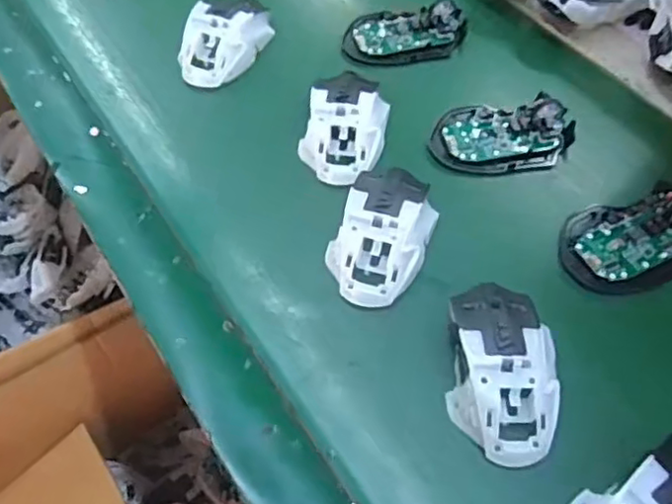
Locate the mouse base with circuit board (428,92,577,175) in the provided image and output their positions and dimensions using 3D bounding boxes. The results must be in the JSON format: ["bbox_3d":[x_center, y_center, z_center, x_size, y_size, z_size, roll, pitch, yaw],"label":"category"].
[{"bbox_3d":[0.137,-0.099,0.529,0.115,0.024,0.071,0,57,2],"label":"mouse base with circuit board"}]

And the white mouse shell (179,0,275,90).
[{"bbox_3d":[-0.102,-0.197,0.591,0.066,0.037,0.102,20,60,14],"label":"white mouse shell"}]

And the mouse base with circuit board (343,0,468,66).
[{"bbox_3d":[0.064,-0.205,0.602,0.110,0.026,0.060,0,57,2],"label":"mouse base with circuit board"}]

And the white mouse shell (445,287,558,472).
[{"bbox_3d":[0.104,0.071,0.405,0.062,0.029,0.112,2,57,3],"label":"white mouse shell"}]

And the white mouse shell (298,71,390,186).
[{"bbox_3d":[0.008,-0.104,0.523,0.062,0.030,0.097,13,58,10],"label":"white mouse shell"}]

